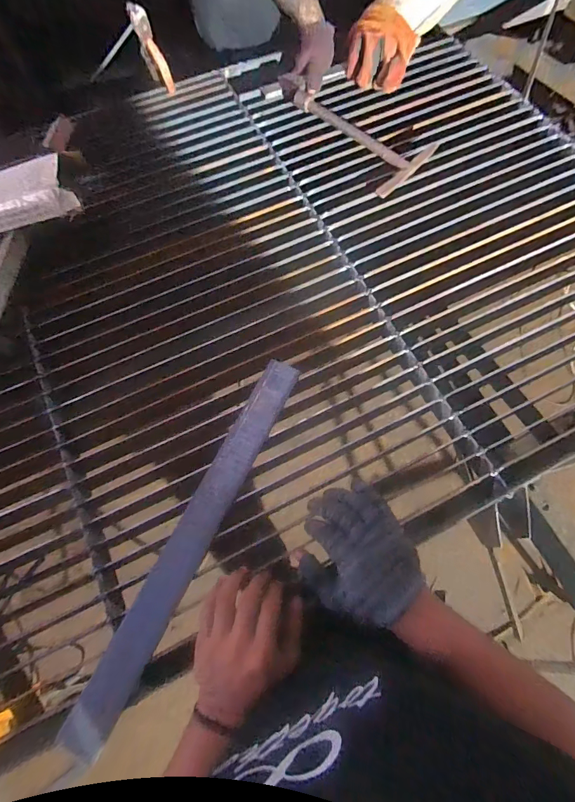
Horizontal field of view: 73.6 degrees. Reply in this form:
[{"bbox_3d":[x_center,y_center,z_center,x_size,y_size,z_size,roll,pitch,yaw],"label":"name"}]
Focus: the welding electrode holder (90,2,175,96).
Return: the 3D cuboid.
[{"bbox_3d":[-0.297,-0.638,0.704,0.146,0.128,0.037,-13,69,-5],"label":"welding electrode holder"}]

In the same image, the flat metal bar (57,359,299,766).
[{"bbox_3d":[-0.106,0.150,0.461,0.048,0.011,0.470,24,71,9],"label":"flat metal bar"}]

